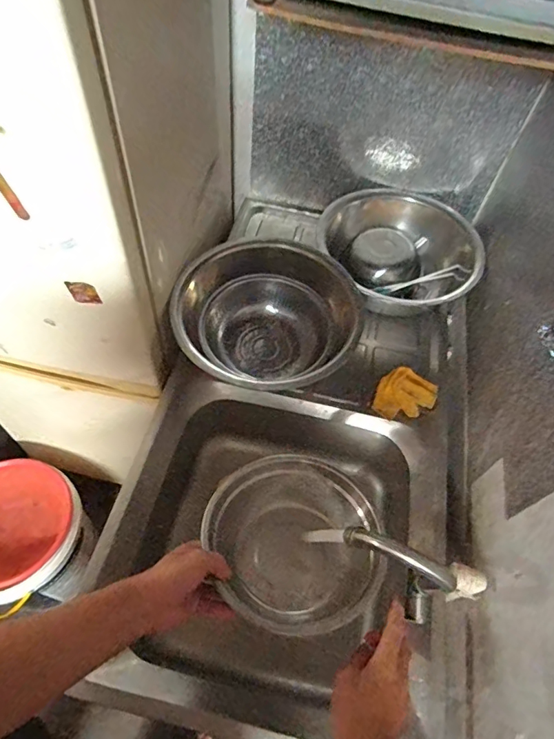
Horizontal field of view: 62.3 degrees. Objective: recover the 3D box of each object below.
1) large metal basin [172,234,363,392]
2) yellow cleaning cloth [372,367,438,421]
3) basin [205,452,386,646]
[{"bbox_3d":[-0.013,-0.091,0.859,0.326,0.149,0.281,36,60,18],"label":"large metal basin"},{"bbox_3d":[0.231,0.043,0.824,0.093,0.031,0.111,35,60,18],"label":"yellow cleaning cloth"},{"bbox_3d":[0.016,0.219,0.615,0.189,0.099,0.206,2,56,-4],"label":"basin"}]

